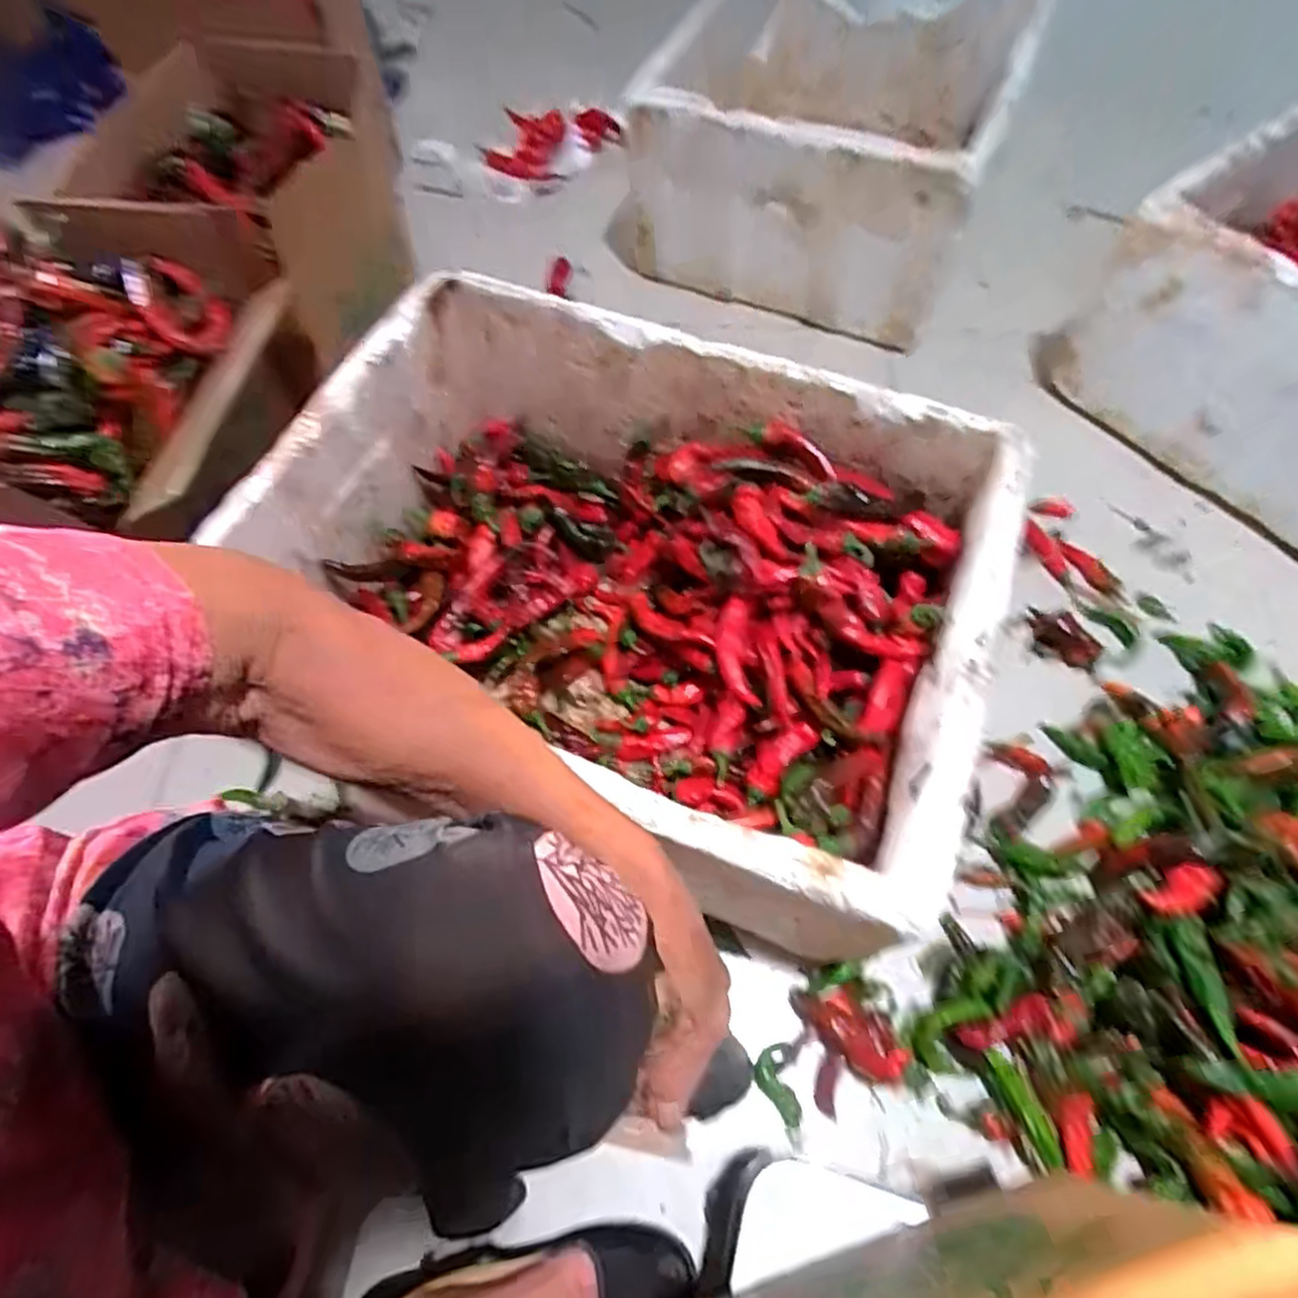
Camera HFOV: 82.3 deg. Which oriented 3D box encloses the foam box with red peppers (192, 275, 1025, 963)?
[{"bbox_3d":[-0.020,-0.051,0.680,0.571,0.240,0.434,20,63,10],"label":"foam box with red peppers"}]

